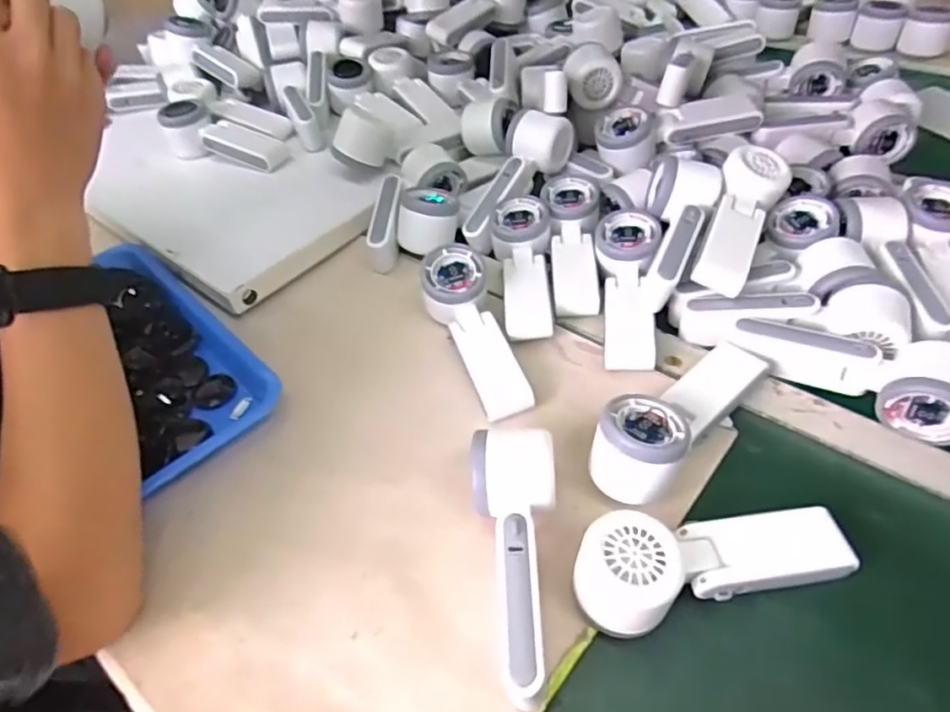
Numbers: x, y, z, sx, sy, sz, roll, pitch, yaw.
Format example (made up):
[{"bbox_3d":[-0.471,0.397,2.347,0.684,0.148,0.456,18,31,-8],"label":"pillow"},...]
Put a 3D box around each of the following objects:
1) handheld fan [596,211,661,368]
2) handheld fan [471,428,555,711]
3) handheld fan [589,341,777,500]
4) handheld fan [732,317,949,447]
[{"bbox_3d":[0.137,-0.061,0.533,0.058,0.046,0.171,0,45,7],"label":"handheld fan"},{"bbox_3d":[0.026,0.123,0.375,0.052,0.052,0.158,-3,45,4],"label":"handheld fan"},{"bbox_3d":[0.145,0.036,0.438,0.055,0.051,0.162,31,56,32],"label":"handheld fan"},{"bbox_3d":[0.284,0.003,0.461,0.157,0.042,0.059,30,55,32],"label":"handheld fan"}]

